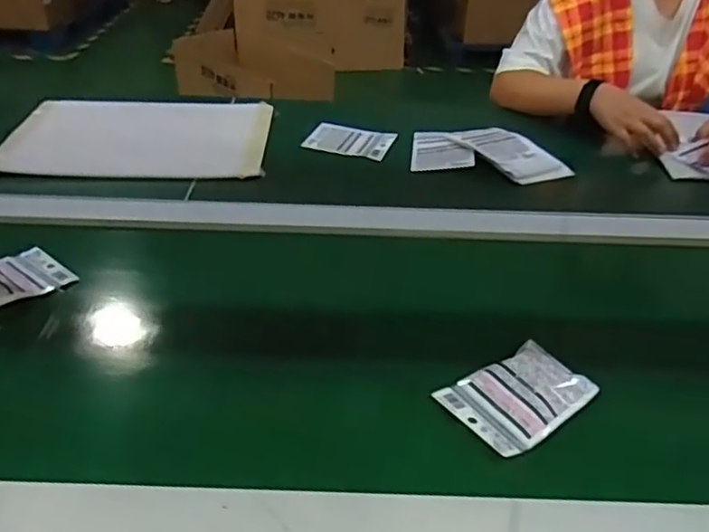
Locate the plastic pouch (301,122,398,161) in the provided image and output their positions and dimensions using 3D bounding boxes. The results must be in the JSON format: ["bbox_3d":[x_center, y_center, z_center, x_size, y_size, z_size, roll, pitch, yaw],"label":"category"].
[{"bbox_3d":[-0.007,-0.209,1.054,0.137,0.007,0.099,11,40,12],"label":"plastic pouch"}]

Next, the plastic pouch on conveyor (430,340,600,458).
[{"bbox_3d":[0.160,0.122,0.604,0.128,0.025,0.092,-19,41,-26],"label":"plastic pouch on conveyor"}]

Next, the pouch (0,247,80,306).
[{"bbox_3d":[-0.399,0.016,0.728,0.088,0.033,0.138,18,39,21],"label":"pouch"}]

